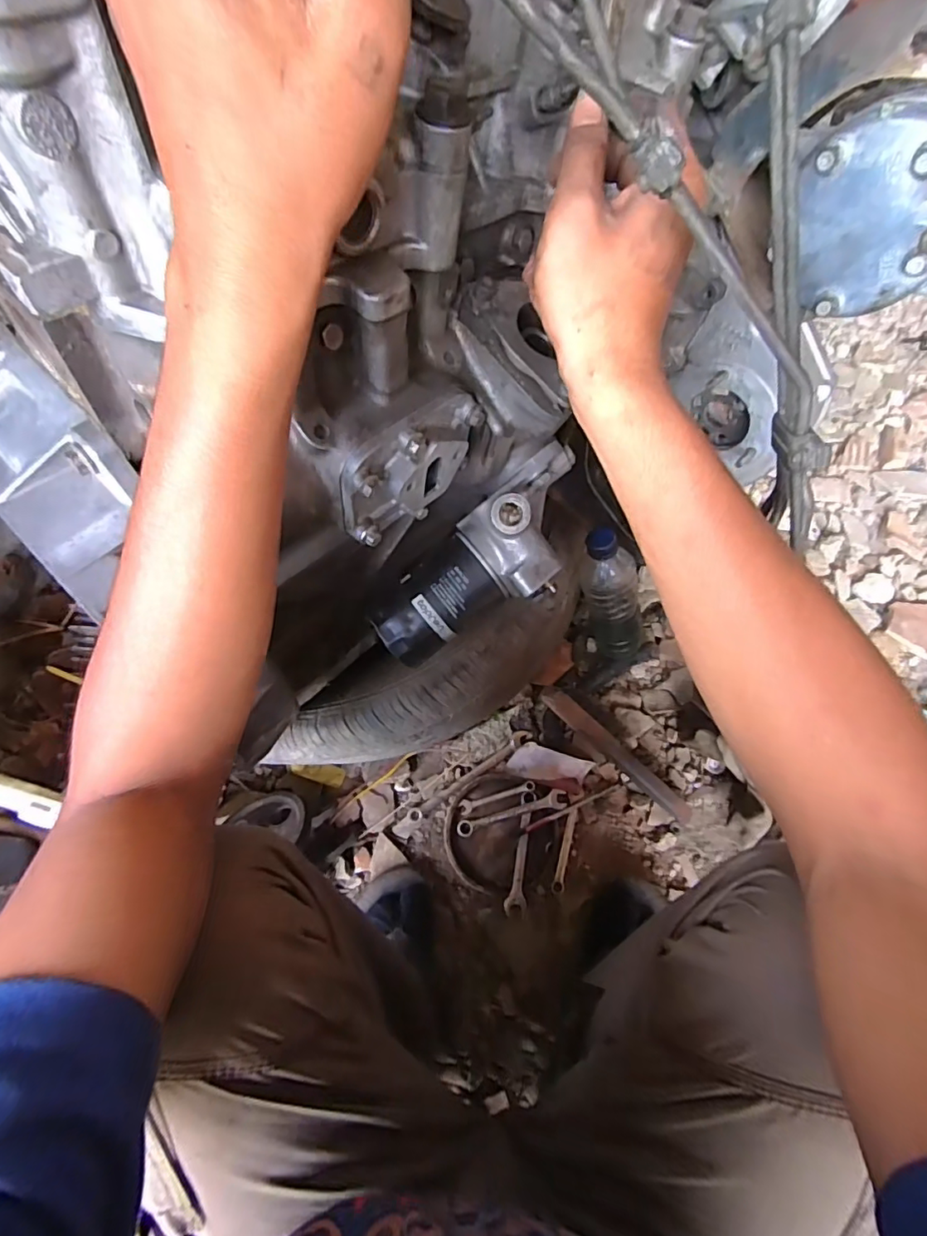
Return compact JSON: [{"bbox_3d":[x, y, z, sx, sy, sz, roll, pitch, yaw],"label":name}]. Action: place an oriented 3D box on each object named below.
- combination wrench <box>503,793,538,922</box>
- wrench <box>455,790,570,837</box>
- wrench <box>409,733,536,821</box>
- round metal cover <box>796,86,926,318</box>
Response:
[{"bbox_3d":[0.071,0.289,0.658,0.026,0.010,0.139,8,71,4],"label":"combination wrench"},{"bbox_3d":[0.063,0.250,0.677,0.143,0.011,0.024,-14,71,-4],"label":"wrench"},{"bbox_3d":[0.010,0.206,0.696,0.190,0.010,0.021,-34,73,-10],"label":"wrench"},{"bbox_3d":[0.276,-0.262,0.342,0.053,0.111,0.141,-41,75,-12],"label":"round metal cover"}]

